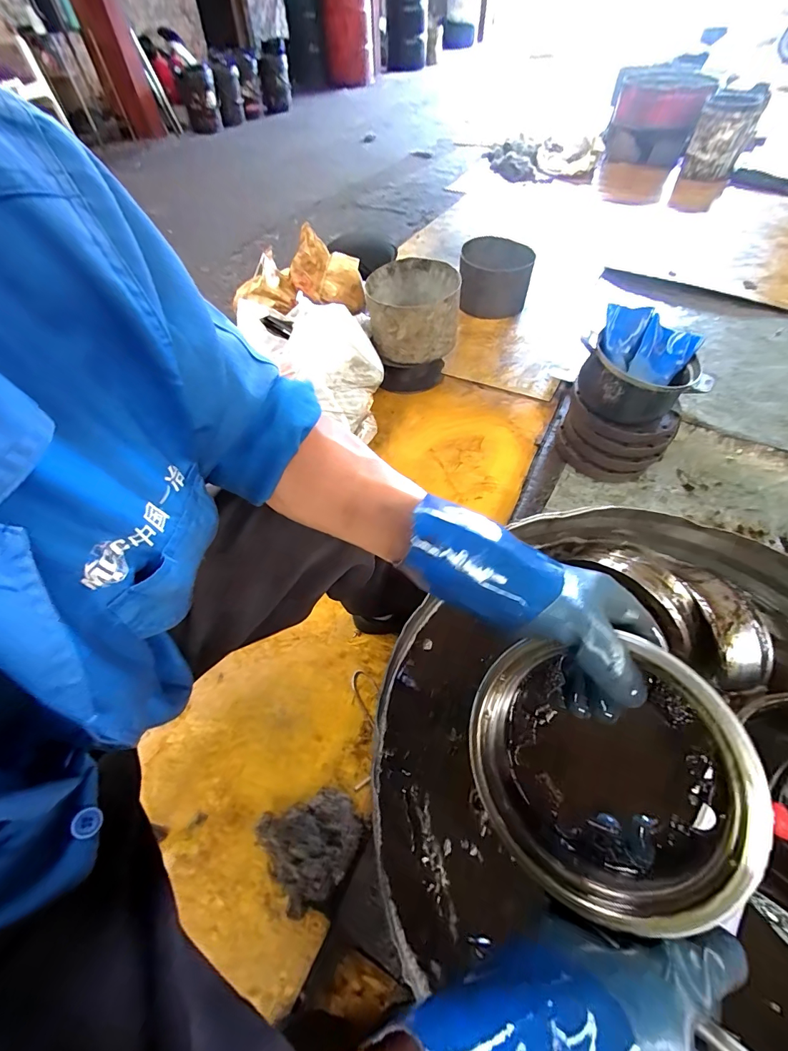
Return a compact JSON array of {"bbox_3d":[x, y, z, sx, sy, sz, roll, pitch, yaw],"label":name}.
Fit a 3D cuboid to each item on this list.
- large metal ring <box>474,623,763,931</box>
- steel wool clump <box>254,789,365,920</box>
[{"bbox_3d":[0.135,0.158,0.268,0.168,0.038,0.151,-11,69,32],"label":"large metal ring"},{"bbox_3d":[-0.133,0.507,0.643,0.148,0.076,0.137,-2,54,3],"label":"steel wool clump"}]

